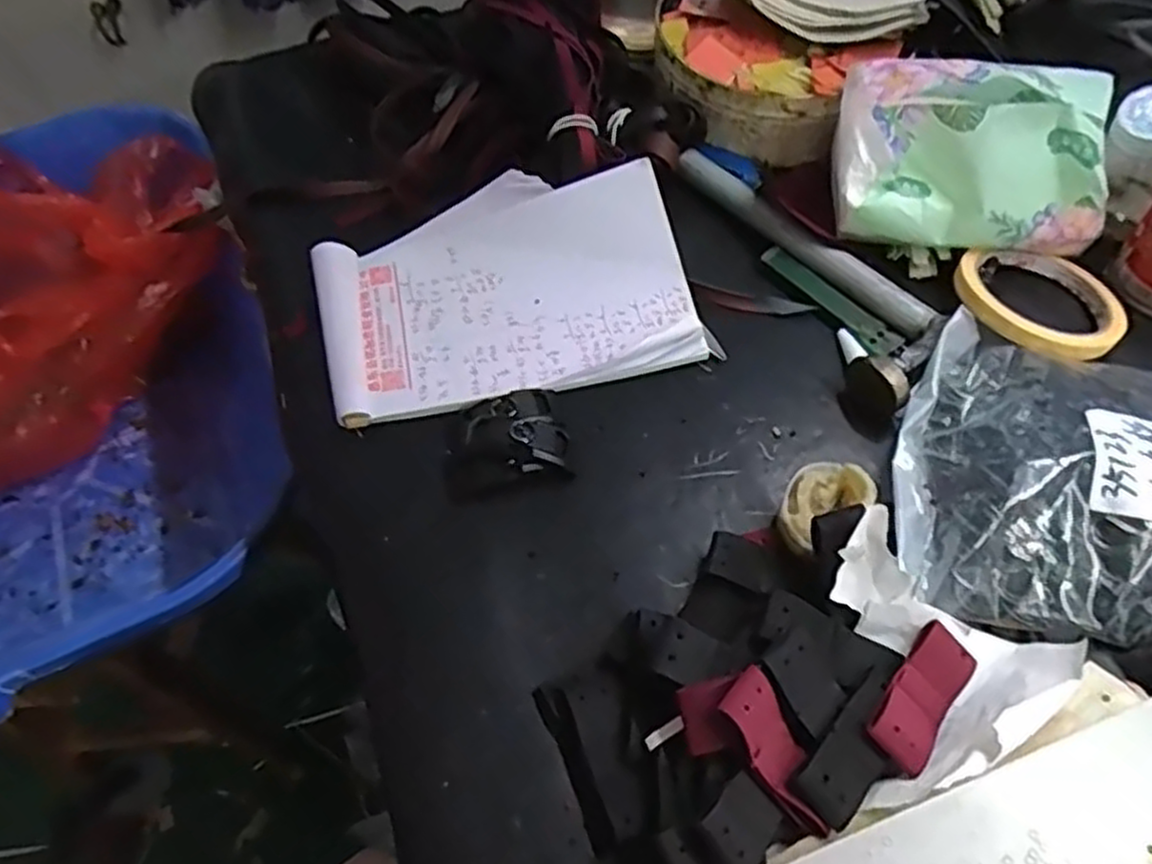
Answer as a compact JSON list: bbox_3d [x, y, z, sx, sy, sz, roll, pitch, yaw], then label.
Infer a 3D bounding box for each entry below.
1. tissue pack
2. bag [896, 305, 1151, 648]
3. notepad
[{"bbox_3d":[0.232,-0.161,0.449,0.152,0.083,0.082,8,58,9],"label":"tissue pack"},{"bbox_3d":[0.240,0.015,0.366,0.148,0.027,0.164,16,60,14],"label":"bag"},{"bbox_3d":[-0.047,-0.087,0.463,0.216,0.058,0.147,-12,59,-7],"label":"notepad"}]

